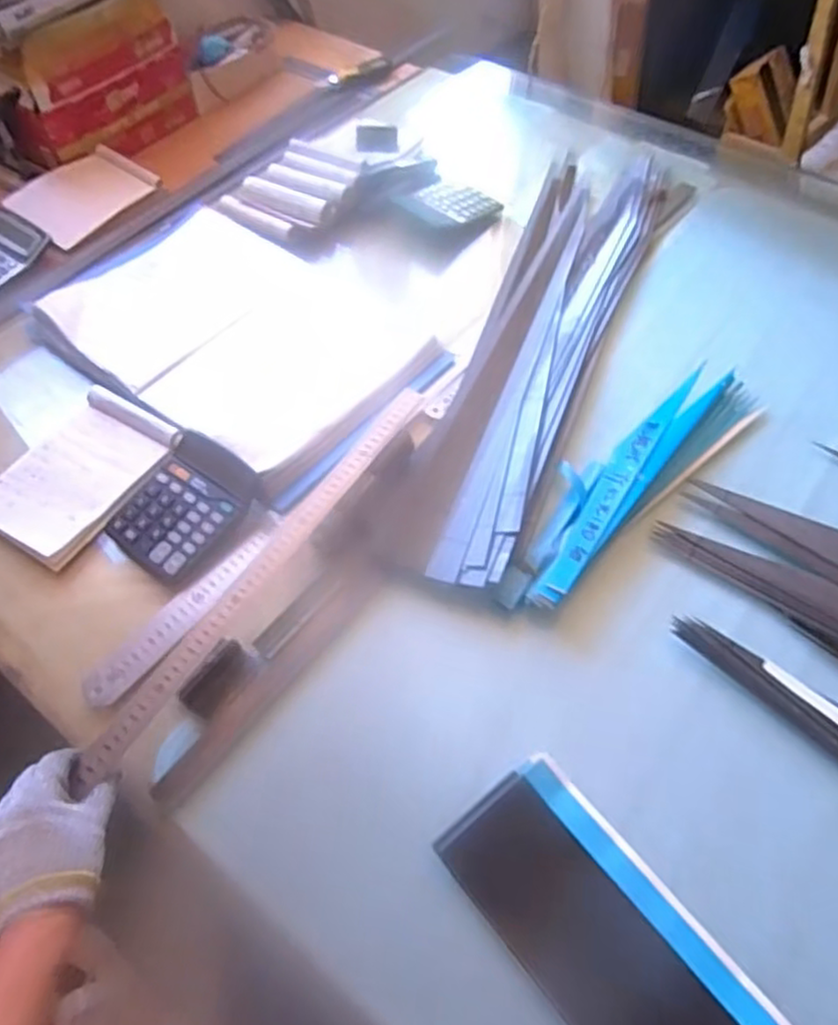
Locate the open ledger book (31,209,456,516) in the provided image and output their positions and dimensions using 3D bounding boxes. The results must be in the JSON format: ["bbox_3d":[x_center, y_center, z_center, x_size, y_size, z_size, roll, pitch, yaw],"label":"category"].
[{"bbox_3d":[-0.226,-0.225,0.892,0.498,0.047,0.337,31,56,21],"label":"open ledger book"}]

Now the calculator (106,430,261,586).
[{"bbox_3d":[-0.247,-0.009,0.732,0.118,0.036,0.145,29,61,17],"label":"calculator"}]

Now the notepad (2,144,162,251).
[{"bbox_3d":[-0.516,-0.487,1.073,0.141,0.031,0.205,22,59,17],"label":"notepad"}]

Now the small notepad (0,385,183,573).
[{"bbox_3d":[-0.373,-0.043,0.766,0.145,0.029,0.195,30,61,18],"label":"small notepad"}]

